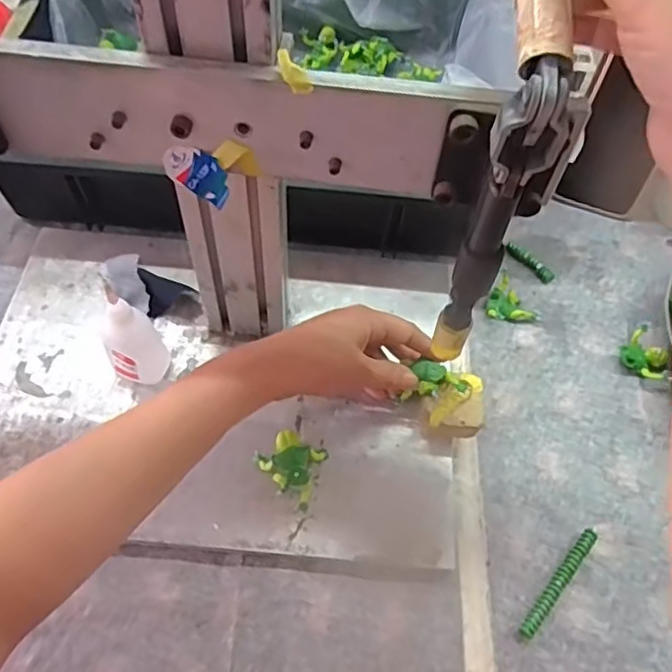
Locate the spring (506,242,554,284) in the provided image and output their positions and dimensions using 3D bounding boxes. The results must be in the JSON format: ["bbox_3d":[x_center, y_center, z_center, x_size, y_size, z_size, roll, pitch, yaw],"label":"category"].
[{"bbox_3d":[0.169,-0.064,0.543,0.013,0.007,0.049,-40,69,-22],"label":"spring"}]

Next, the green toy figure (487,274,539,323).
[{"bbox_3d":[0.140,-0.027,0.514,0.038,0.016,0.044,-27,65,-17],"label":"green toy figure"}]

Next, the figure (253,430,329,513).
[{"bbox_3d":[-0.033,0.088,0.421,0.045,0.023,0.041,22,61,10],"label":"figure"}]

